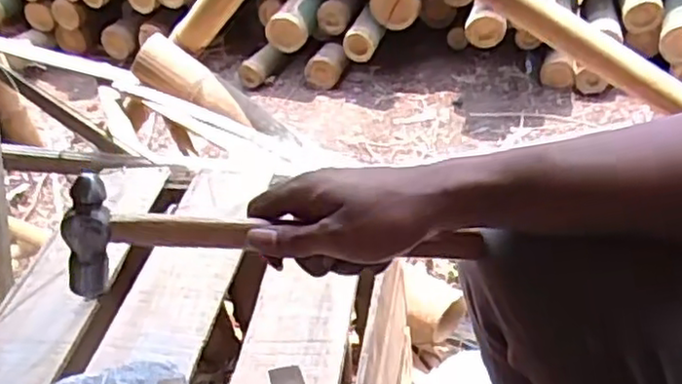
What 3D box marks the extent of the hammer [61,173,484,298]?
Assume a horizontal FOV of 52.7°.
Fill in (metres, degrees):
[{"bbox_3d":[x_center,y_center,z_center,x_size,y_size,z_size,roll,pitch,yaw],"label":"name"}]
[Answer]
[{"bbox_3d":[-0.038,0.032,0.440,0.263,0.067,0.030,2,37,-8],"label":"hammer"}]

